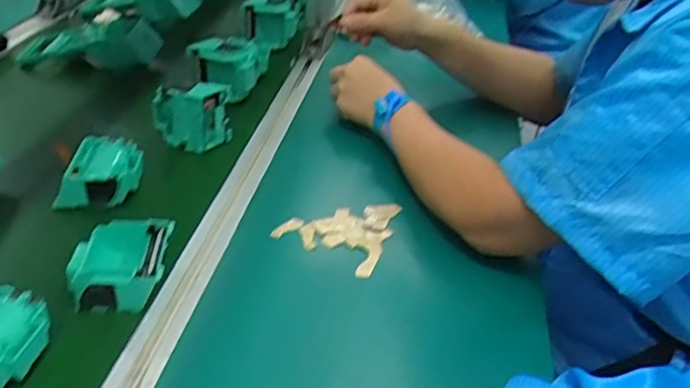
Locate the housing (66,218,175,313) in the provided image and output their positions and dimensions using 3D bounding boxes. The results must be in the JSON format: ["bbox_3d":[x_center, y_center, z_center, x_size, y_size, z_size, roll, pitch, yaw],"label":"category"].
[{"bbox_3d":[-0.189,0.060,0.503,0.075,0.039,0.070,0,38,-9],"label":"housing"}]

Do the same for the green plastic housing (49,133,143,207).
[{"bbox_3d":[-0.246,-0.021,0.605,0.078,0.044,0.070,0,38,-9],"label":"green plastic housing"}]

